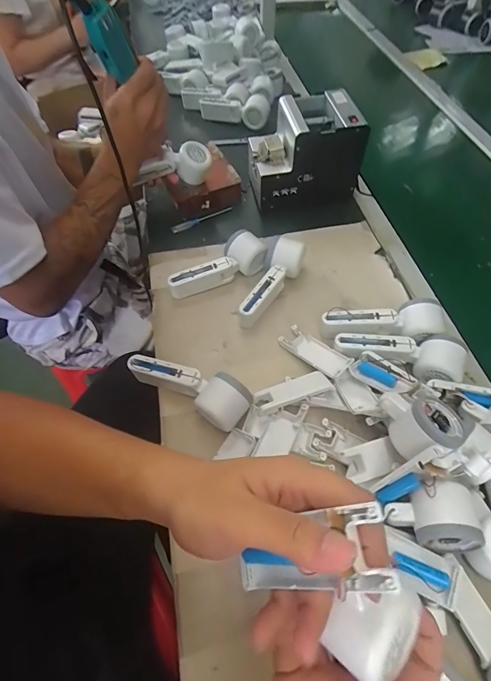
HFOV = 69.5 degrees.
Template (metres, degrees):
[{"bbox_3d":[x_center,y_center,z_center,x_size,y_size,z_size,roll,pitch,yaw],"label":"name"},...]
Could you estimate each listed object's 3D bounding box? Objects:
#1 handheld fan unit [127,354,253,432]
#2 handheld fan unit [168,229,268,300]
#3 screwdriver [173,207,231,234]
[{"bbox_3d":[-0.074,0.055,0.461,0.167,0.048,0.059,28,62,17],"label":"handheld fan unit"},{"bbox_3d":[-0.048,-0.122,0.570,0.158,0.062,0.049,-20,60,-12],"label":"handheld fan unit"},{"bbox_3d":[-0.082,-0.230,0.672,0.125,0.012,0.012,-27,61,-16],"label":"screwdriver"}]

